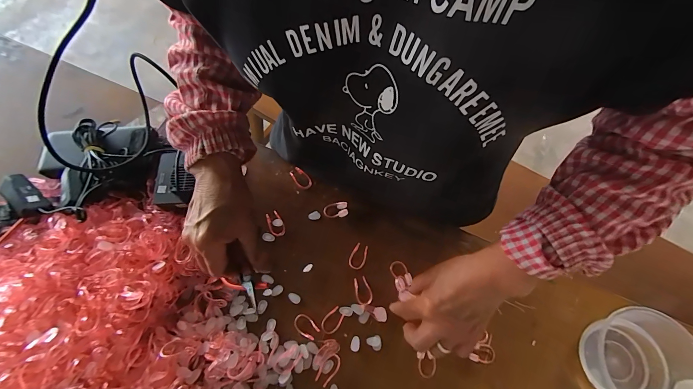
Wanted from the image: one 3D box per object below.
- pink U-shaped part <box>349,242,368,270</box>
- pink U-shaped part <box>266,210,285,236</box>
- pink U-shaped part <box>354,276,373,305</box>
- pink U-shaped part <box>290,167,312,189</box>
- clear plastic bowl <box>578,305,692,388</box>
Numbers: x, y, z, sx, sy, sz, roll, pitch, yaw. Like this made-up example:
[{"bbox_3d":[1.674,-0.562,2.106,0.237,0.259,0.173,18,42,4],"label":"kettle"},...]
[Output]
[{"bbox_3d":[0.017,0.086,0.415,0.022,0.005,0.035,19,70,7],"label":"pink U-shaped part"},{"bbox_3d":[-0.102,0.042,0.430,0.022,0.013,0.034,-14,70,-6],"label":"pink U-shaped part"},{"bbox_3d":[0.022,0.129,0.399,0.021,0.004,0.036,-14,70,-6],"label":"pink U-shaped part"},{"bbox_3d":[-0.069,-0.025,0.458,0.023,0.010,0.036,-42,75,-15],"label":"pink U-shaped part"},{"bbox_3d":[0.339,0.198,0.345,0.137,0.061,0.122,11,69,4],"label":"clear plastic bowl"}]

